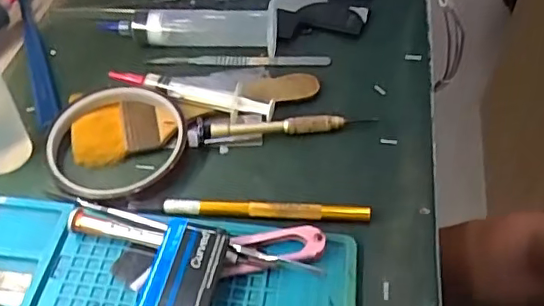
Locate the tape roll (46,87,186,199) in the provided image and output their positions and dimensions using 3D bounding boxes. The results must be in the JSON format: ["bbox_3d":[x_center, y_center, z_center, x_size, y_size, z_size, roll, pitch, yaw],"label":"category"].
[{"bbox_3d":[-0.094,-0.007,0.352,0.085,0.013,0.081,0,47,0],"label":"tape roll"}]

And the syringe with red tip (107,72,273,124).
[{"bbox_3d":[-0.052,-0.040,0.378,0.111,0.018,0.017,13,48,12],"label":"syringe with red tip"}]

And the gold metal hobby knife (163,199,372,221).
[{"bbox_3d":[-0.003,0.031,0.323,0.114,0.007,0.007,2,47,2],"label":"gold metal hobby knife"}]

